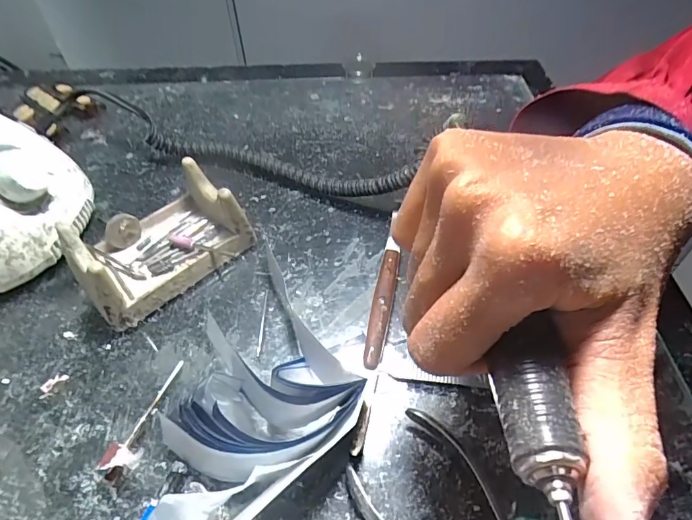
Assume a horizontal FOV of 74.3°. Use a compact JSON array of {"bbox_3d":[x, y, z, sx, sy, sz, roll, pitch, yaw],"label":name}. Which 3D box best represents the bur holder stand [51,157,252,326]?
[{"bbox_3d":[-0.116,-0.014,0.280,0.098,0.042,0.065,-37,58,-26],"label":"bur holder stand"}]

